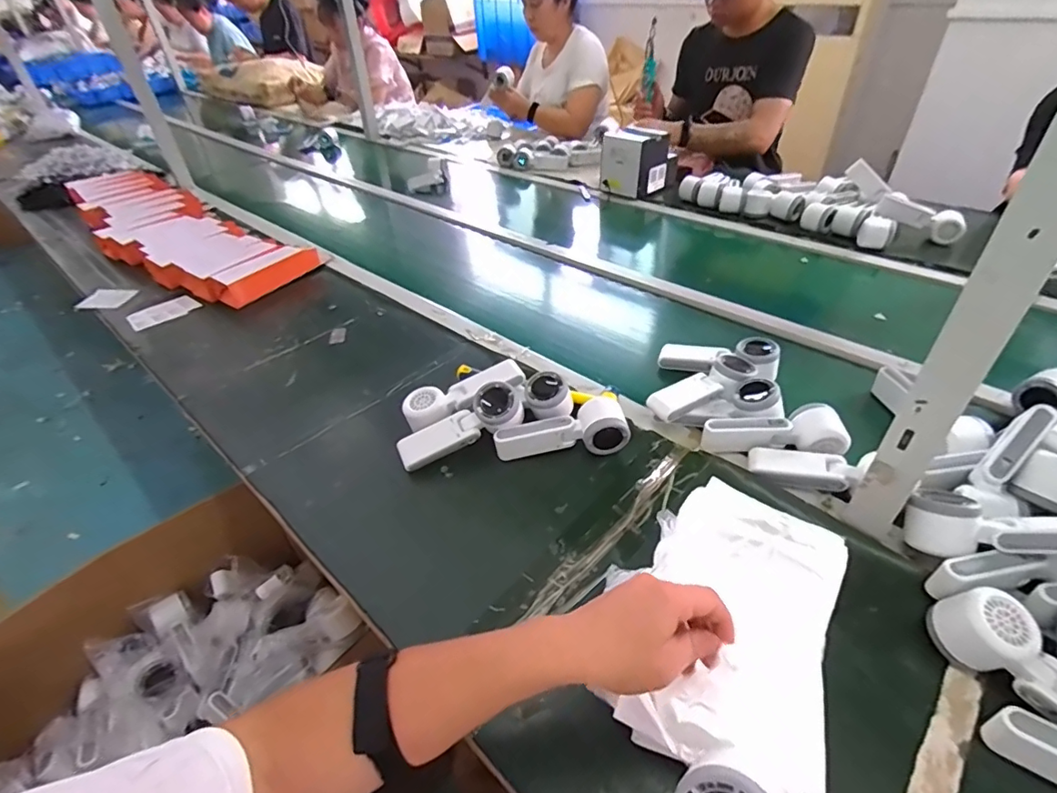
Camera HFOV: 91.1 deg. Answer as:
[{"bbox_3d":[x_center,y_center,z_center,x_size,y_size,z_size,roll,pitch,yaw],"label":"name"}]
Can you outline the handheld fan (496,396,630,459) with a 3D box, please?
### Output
[{"bbox_3d":[0.041,0.049,0.663,0.166,0.056,0.056,-11,41,-8],"label":"handheld fan"}]

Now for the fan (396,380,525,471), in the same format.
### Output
[{"bbox_3d":[-0.087,0.041,0.668,0.170,0.049,0.053,-28,43,1],"label":"fan"}]

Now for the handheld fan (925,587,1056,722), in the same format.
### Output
[{"bbox_3d":[0.417,0.225,0.411,0.054,0.062,0.166,-28,46,-26],"label":"handheld fan"}]

